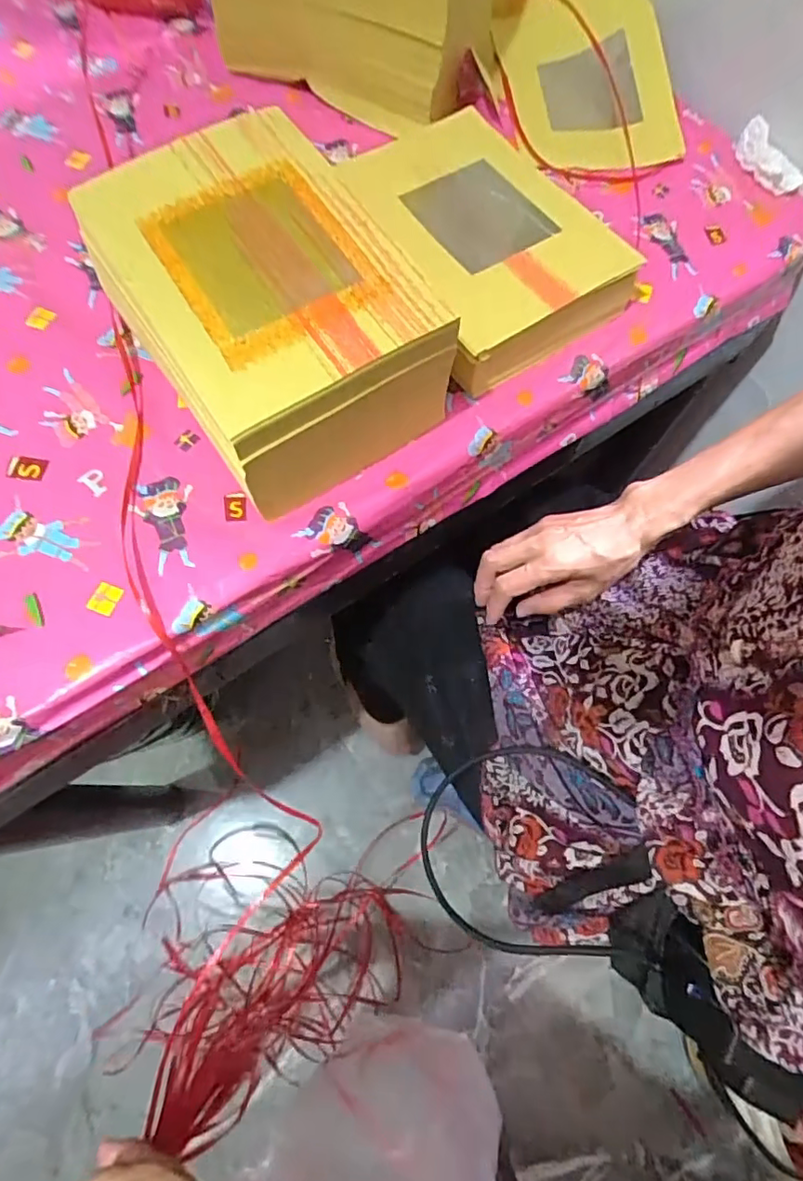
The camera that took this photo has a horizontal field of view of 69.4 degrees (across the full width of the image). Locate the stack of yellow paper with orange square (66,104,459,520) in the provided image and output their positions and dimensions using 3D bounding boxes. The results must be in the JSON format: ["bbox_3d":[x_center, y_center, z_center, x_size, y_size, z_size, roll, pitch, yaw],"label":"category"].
[{"bbox_3d":[-0.090,-0.194,0.423,0.167,0.110,0.259,-32,72,-12],"label":"stack of yellow paper with orange square"}]

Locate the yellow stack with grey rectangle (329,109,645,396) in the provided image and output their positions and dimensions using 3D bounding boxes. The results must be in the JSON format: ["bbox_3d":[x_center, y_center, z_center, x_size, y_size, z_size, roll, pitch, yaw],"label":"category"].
[{"bbox_3d":[0.070,-0.298,0.498,0.177,0.056,0.238,-26,71,-11],"label":"yellow stack with grey rectangle"}]

